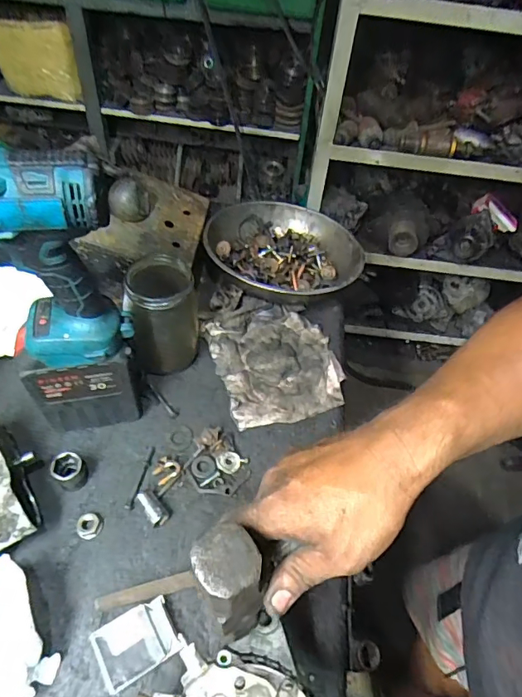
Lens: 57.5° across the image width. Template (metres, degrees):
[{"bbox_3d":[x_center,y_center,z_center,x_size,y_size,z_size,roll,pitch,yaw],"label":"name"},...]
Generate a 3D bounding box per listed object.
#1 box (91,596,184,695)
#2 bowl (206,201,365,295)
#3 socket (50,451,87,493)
[{"bbox_3d":[-0.115,0.269,0.438,0.070,0.026,0.053,-24,57,-22],"label":"box"},{"bbox_3d":[0.037,-0.154,0.751,0.237,0.071,0.235,2,51,-3],"label":"bowl"},{"bbox_3d":[-0.212,0.137,0.529,0.033,0.040,0.031,2,51,-3],"label":"socket"}]

